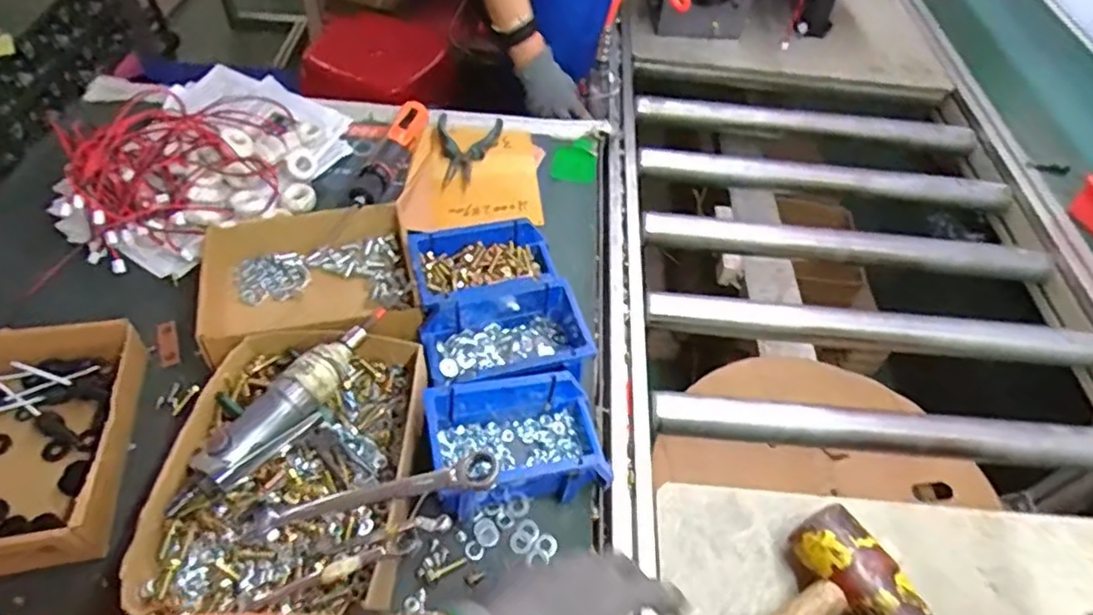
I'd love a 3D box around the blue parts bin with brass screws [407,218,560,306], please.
[{"bbox_3d":[-0.067,-0.043,0.705,0.155,0.056,0.102,-11,53,-14],"label":"blue parts bin with brass screws"}]

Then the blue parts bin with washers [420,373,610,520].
[{"bbox_3d":[-0.027,0.121,0.583,0.157,0.074,0.109,-10,53,-13],"label":"blue parts bin with washers"}]

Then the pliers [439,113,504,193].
[{"bbox_3d":[-0.110,-0.216,0.874,0.088,0.024,0.142,4,51,-2],"label":"pliers"}]

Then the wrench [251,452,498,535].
[{"bbox_3d":[-0.138,0.152,0.515,0.207,0.017,0.029,-15,52,7],"label":"wrench"}]

